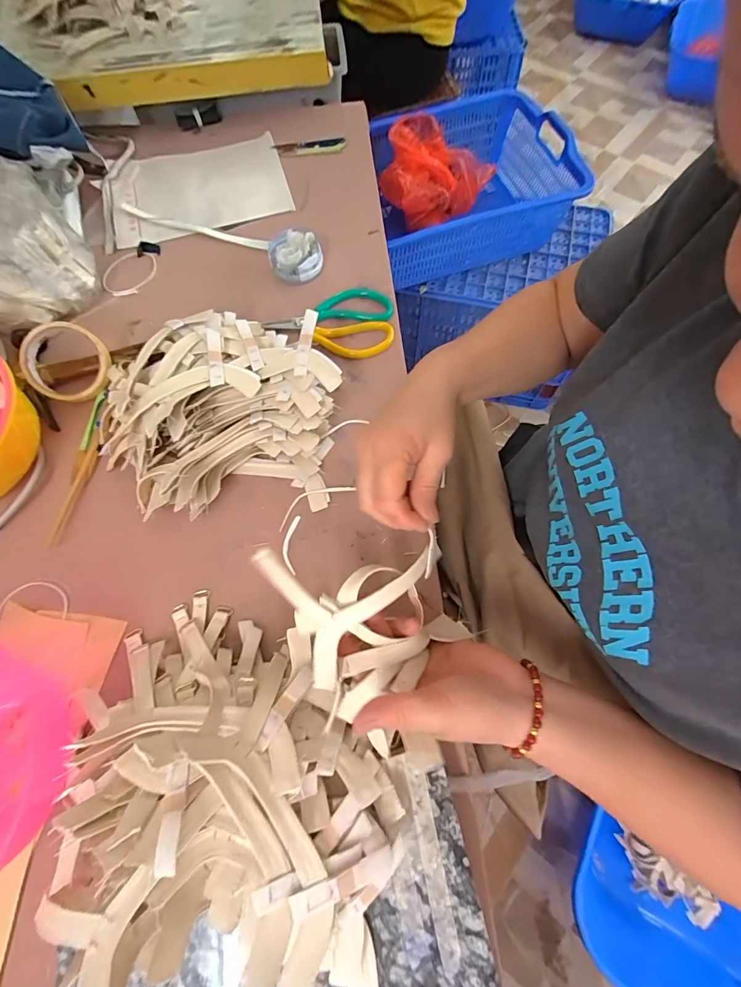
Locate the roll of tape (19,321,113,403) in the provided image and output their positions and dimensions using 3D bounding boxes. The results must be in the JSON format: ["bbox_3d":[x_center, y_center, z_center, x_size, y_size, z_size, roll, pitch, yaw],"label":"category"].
[{"bbox_3d":[-0.360,-0.157,0.458,0.093,0.016,0.100,0,94,-6],"label":"roll of tape"}]

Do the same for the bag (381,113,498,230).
[{"bbox_3d":[0.132,-0.749,0.921,0.234,0.126,0.215,-36,73,-11],"label":"bag"}]

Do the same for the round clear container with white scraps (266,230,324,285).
[{"bbox_3d":[-0.101,-0.321,0.526,0.067,0.034,0.065,0,70,1],"label":"round clear container with white scraps"}]

